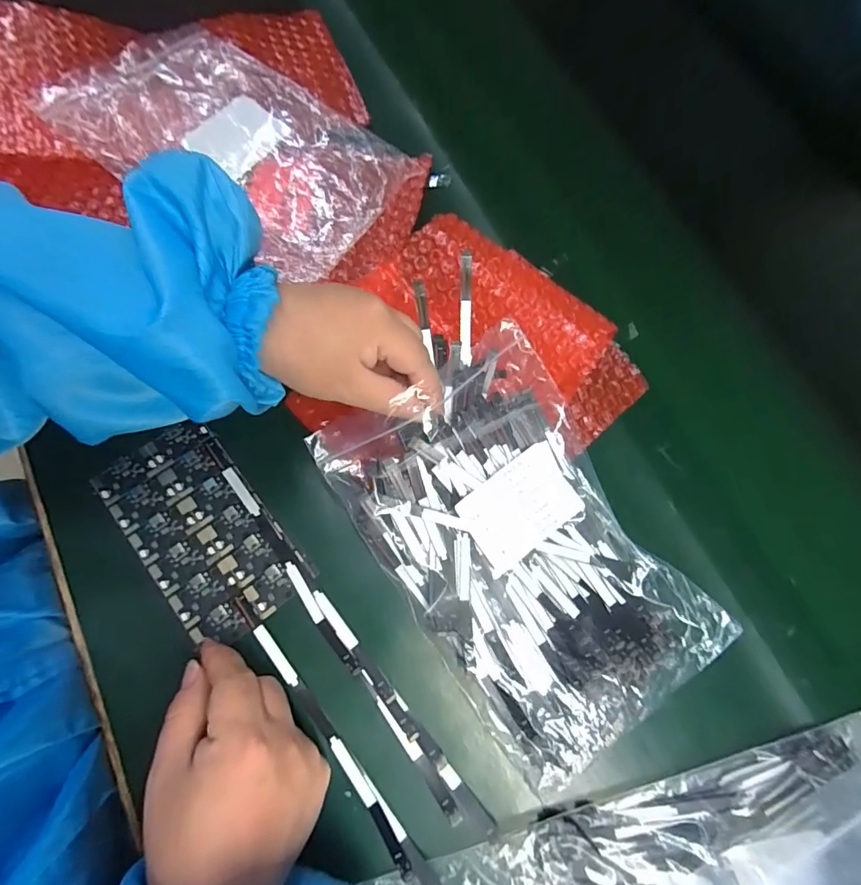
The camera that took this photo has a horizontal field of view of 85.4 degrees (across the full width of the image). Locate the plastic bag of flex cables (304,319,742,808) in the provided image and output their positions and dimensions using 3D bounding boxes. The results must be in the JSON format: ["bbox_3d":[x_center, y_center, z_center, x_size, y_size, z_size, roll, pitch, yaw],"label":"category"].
[{"bbox_3d":[0.052,0.055,0.270,0.143,0.044,0.227,-33,78,-11],"label":"plastic bag of flex cables"}]

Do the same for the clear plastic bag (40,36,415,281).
[{"bbox_3d":[-0.146,-0.231,0.355,0.240,0.025,0.148,32,75,7],"label":"clear plastic bag"}]

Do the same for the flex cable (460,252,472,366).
[{"bbox_3d":[0.022,-0.080,0.283,0.007,0.008,0.066,-1,99,-2],"label":"flex cable"}]

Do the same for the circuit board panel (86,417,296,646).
[{"bbox_3d":[-0.139,0.053,0.282,0.068,0.004,0.130,-37,79,-11],"label":"circuit board panel"}]

